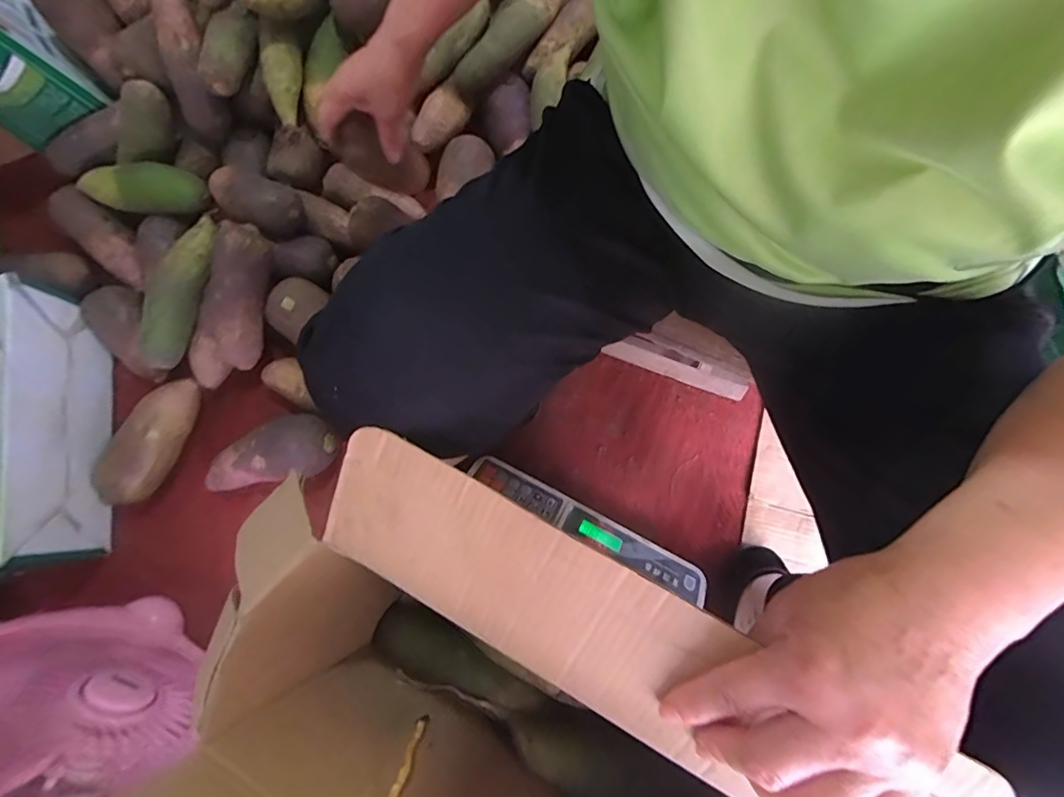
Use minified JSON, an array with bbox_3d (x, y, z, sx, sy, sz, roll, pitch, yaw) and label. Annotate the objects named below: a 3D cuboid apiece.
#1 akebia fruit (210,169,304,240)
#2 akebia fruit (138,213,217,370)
[{"bbox_3d":[-0.371,-0.267,0.659,0.126,0.048,0.071,37,81,7],"label":"akebia fruit"},{"bbox_3d":[-0.461,-0.146,0.642,0.061,0.043,0.213,14,79,3],"label":"akebia fruit"}]

